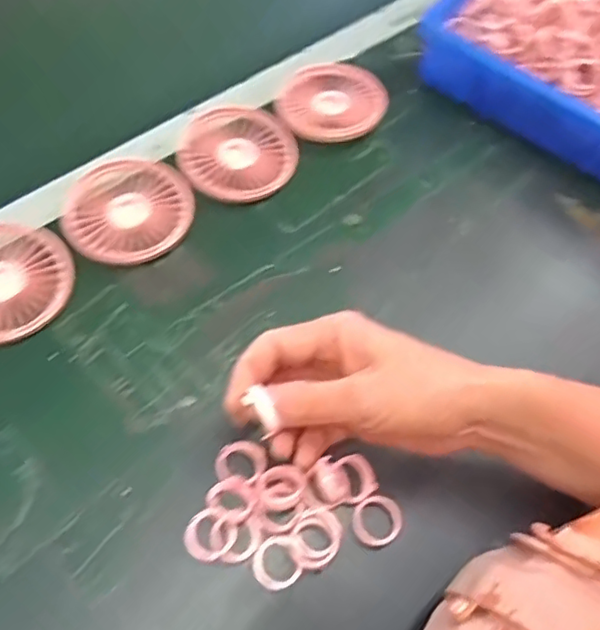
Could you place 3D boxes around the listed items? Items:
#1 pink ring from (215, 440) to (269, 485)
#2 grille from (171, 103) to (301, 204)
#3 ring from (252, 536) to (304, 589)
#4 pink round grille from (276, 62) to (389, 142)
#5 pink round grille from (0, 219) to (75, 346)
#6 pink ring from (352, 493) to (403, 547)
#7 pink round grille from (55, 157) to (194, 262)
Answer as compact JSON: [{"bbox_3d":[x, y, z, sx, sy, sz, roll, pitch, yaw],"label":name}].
[{"bbox_3d":[-0.035,0.089,0.361,0.031,0.007,0.027,13,61,3],"label":"pink ring"},{"bbox_3d":[-0.051,-0.128,0.474,0.092,0.024,0.091,2,61,-3],"label":"grille"},{"bbox_3d":[-0.014,0.142,0.335,0.026,0.008,0.027,2,61,-3],"label":"ring"},{"bbox_3d":[0.027,-0.182,0.498,0.090,0.011,0.083,-1,60,2],"label":"pink round grille"},{"bbox_3d":[-0.206,-0.023,0.404,0.083,0.023,0.092,38,65,16],"label":"pink round grille"},{"bbox_3d":[0.046,0.123,0.350,0.028,0.005,0.030,2,61,-3],"label":"pink ring"},{"bbox_3d":[-0.128,-0.077,0.439,0.094,0.023,0.083,-32,67,-19],"label":"pink round grille"}]

